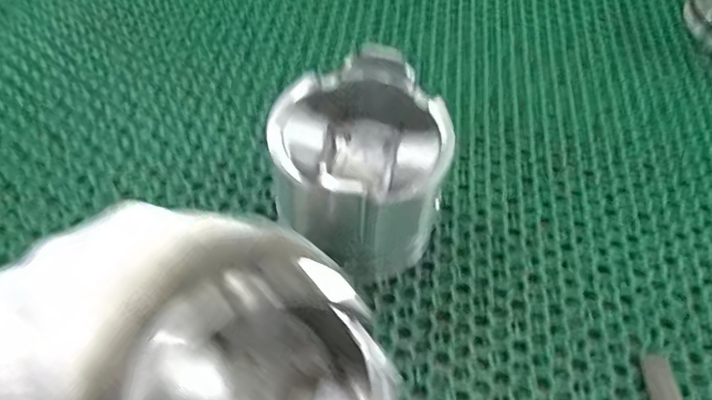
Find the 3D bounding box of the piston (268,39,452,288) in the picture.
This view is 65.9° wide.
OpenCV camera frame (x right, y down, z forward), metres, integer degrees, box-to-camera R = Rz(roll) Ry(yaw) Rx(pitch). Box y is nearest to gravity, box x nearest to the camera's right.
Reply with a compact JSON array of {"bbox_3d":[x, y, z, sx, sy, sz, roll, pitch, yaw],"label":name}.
[{"bbox_3d":[0.001,-0.016,0.296,0.087,0.091,0.090,2,56,-2],"label":"piston"}]

